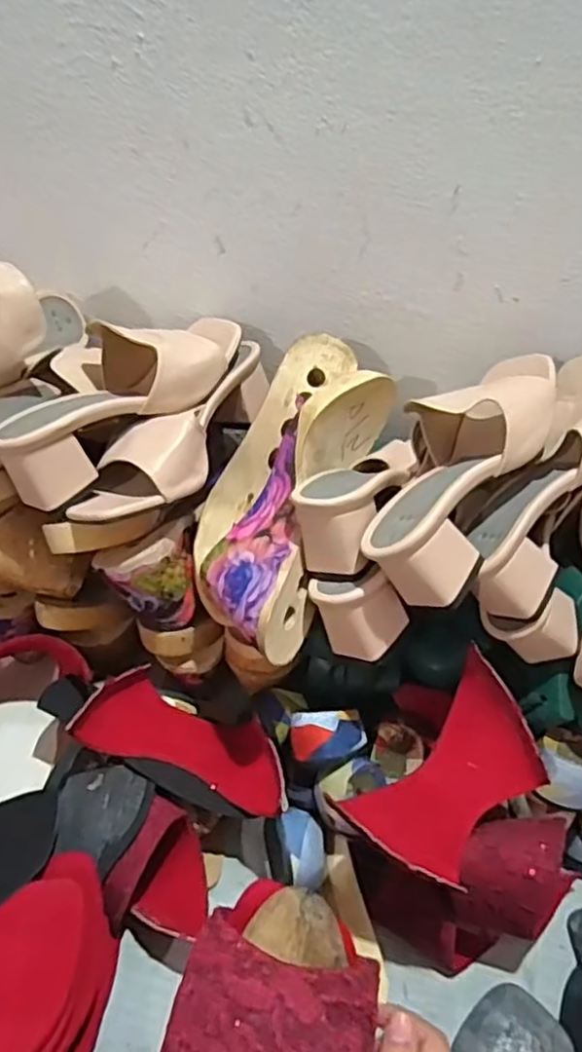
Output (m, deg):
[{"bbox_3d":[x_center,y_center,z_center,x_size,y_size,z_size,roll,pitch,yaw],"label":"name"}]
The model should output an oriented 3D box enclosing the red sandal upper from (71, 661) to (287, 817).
[{"bbox_3d":[-0.080,0.168,0.546,0.165,0.061,0.082,25,45,-6],"label":"red sandal upper"}]

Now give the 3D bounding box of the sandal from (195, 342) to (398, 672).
[{"bbox_3d":[-0.005,-0.030,0.541,0.124,0.084,0.266,15,67,8],"label":"sandal"}]

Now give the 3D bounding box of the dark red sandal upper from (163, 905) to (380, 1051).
[{"bbox_3d":[-0.009,0.238,0.322,0.094,0.032,0.084,14,45,7],"label":"dark red sandal upper"}]

